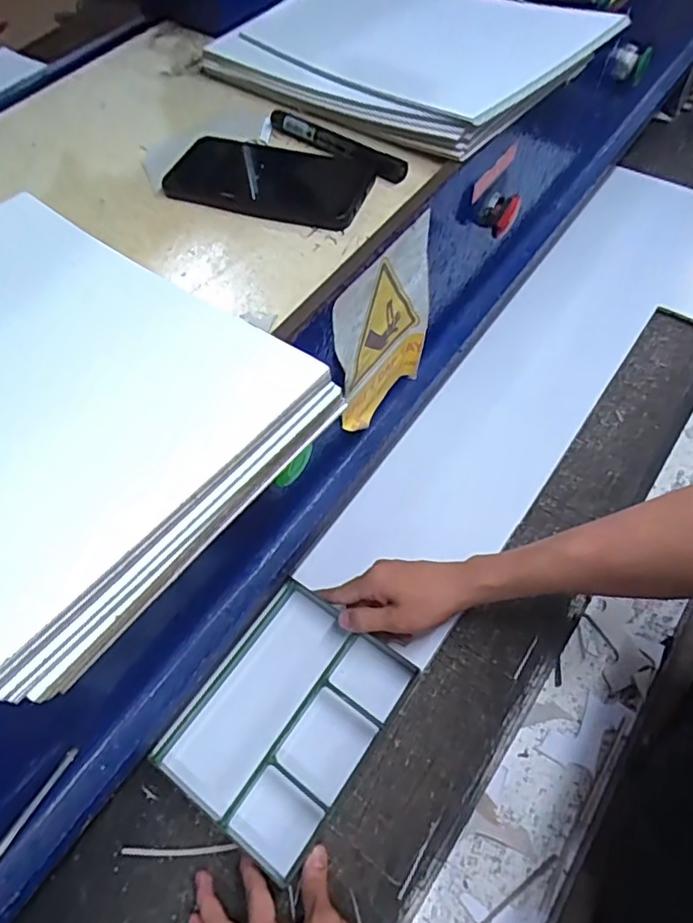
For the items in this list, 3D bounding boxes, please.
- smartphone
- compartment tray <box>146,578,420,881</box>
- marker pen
[{"bbox_3d":[-0.060,-0.228,0.461,0.159,0.010,0.082,16,61,14],"label":"smartphone"},{"bbox_3d":[-0.054,0.239,0.544,0.154,0.043,0.204,31,65,21],"label":"compartment tray"},{"bbox_3d":[-0.010,-0.266,0.483,0.144,0.015,0.015,34,66,23],"label":"marker pen"}]

